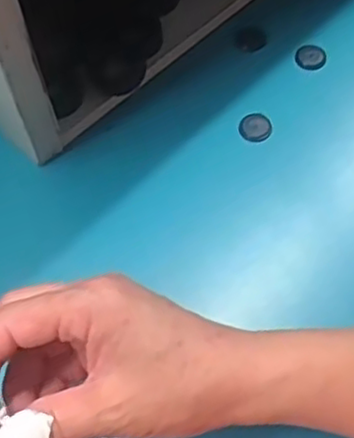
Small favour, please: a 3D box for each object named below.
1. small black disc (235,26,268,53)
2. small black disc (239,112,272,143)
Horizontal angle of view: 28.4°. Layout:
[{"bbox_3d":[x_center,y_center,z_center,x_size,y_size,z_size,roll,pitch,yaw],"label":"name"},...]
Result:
[{"bbox_3d":[0.054,-0.131,0.507,0.023,0.004,0.023,0,62,-1],"label":"small black disc"},{"bbox_3d":[0.051,-0.060,0.457,0.021,0.004,0.018,12,91,17],"label":"small black disc"}]

